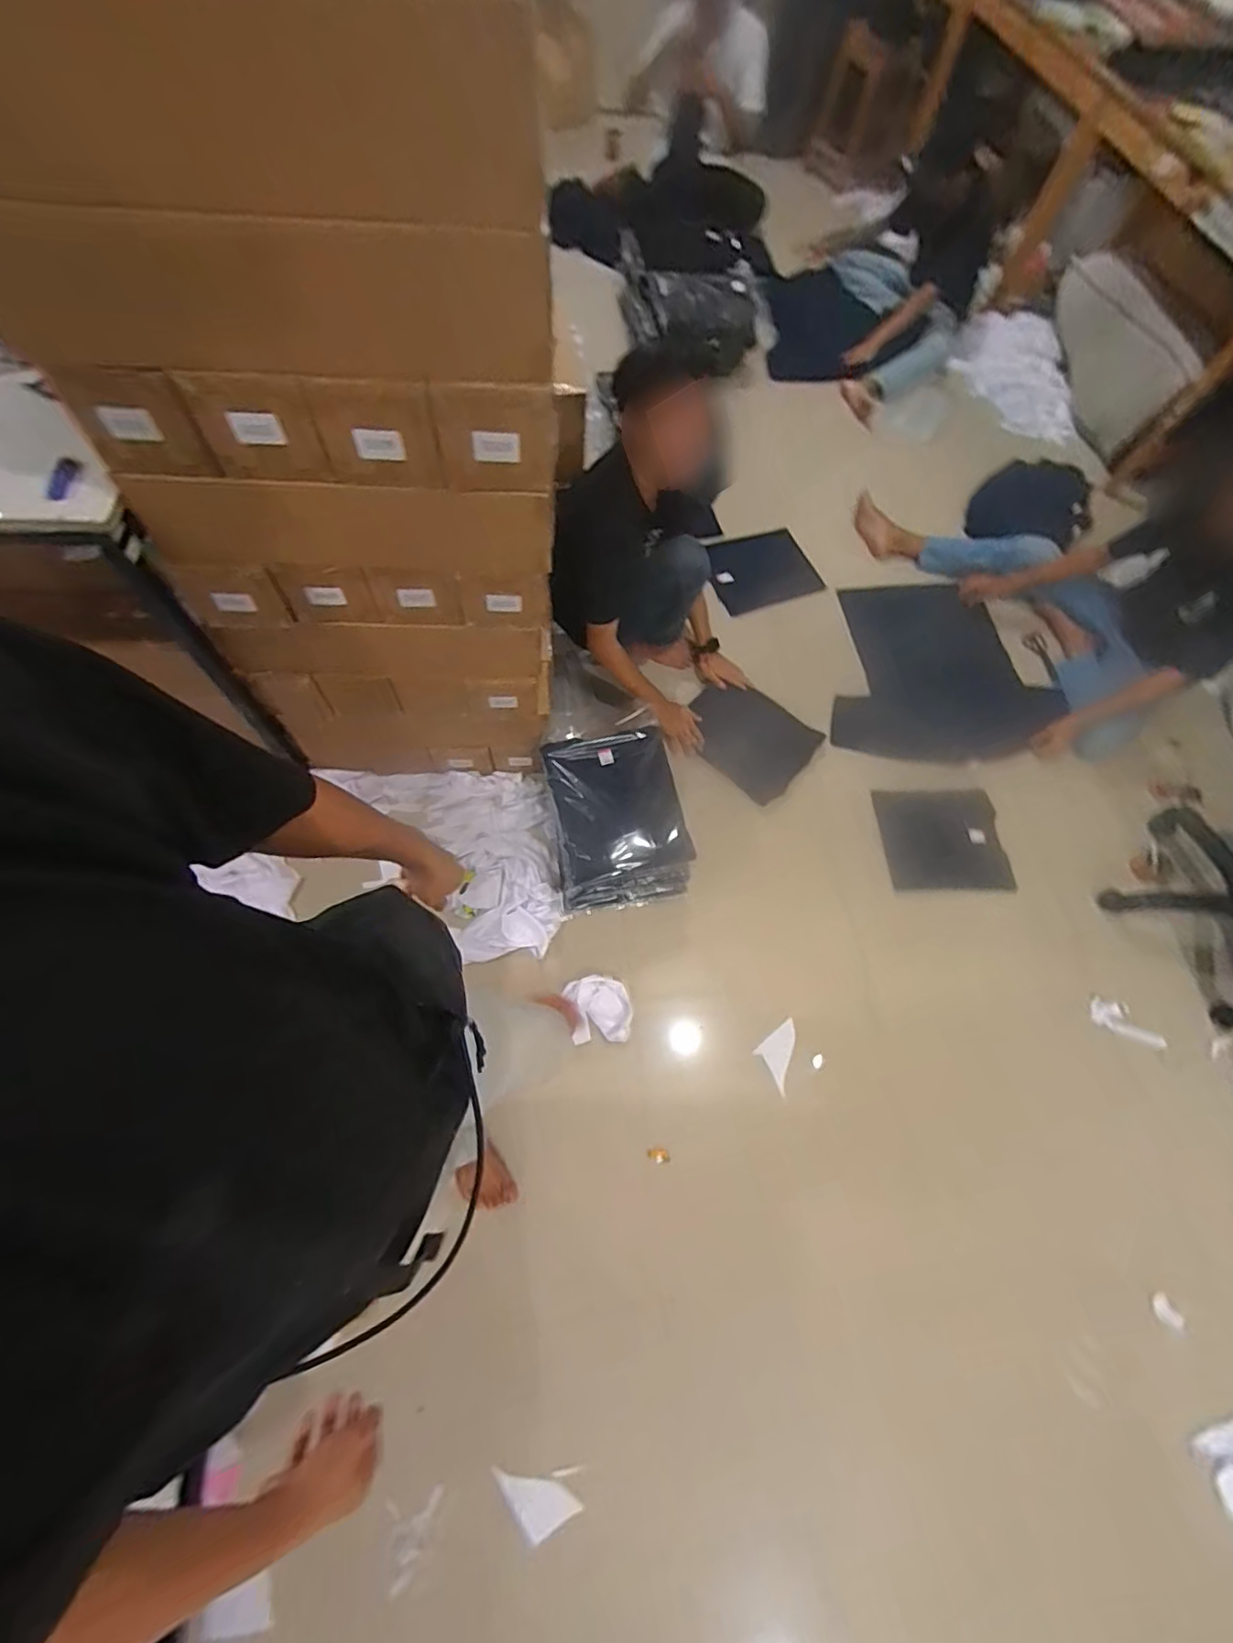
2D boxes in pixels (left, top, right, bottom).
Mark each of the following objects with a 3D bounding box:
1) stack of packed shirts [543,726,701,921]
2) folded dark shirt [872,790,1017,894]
[{"bbox_3d":[0.000,-0.002,1.472,0.303,0.205,0.374,-7,67,-8],"label":"stack of packed shirts"},{"bbox_3d":[0.873,0.051,1.619,0.309,0.024,0.277,-1,74,10],"label":"folded dark shirt"}]

